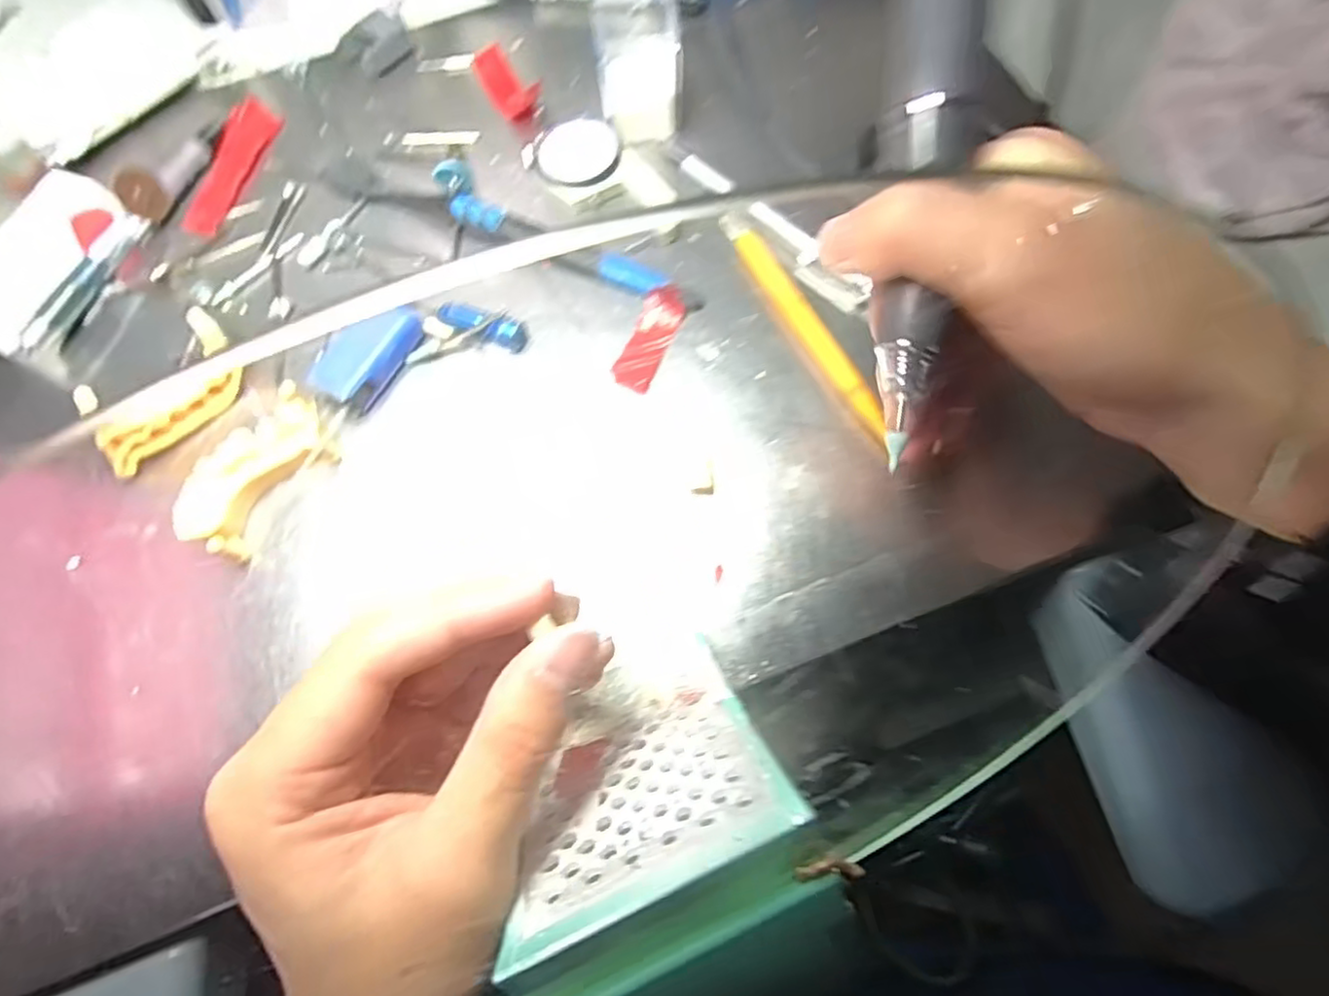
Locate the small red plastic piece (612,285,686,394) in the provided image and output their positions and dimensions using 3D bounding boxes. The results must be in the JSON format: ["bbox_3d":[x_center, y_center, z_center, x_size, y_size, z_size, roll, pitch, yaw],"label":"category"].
[{"bbox_3d":[-0.006,-0.064,0.265,0.017,0.008,0.045,18,73,8],"label":"small red plastic piece"}]

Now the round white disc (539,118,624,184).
[{"bbox_3d":[-0.038,-0.155,0.296,0.037,0.011,0.028,-12,72,-2],"label":"round white disc"}]

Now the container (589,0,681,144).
[{"bbox_3d":[-0.011,-0.193,0.296,0.037,0.032,0.051,-8,72,-1],"label":"container"}]

